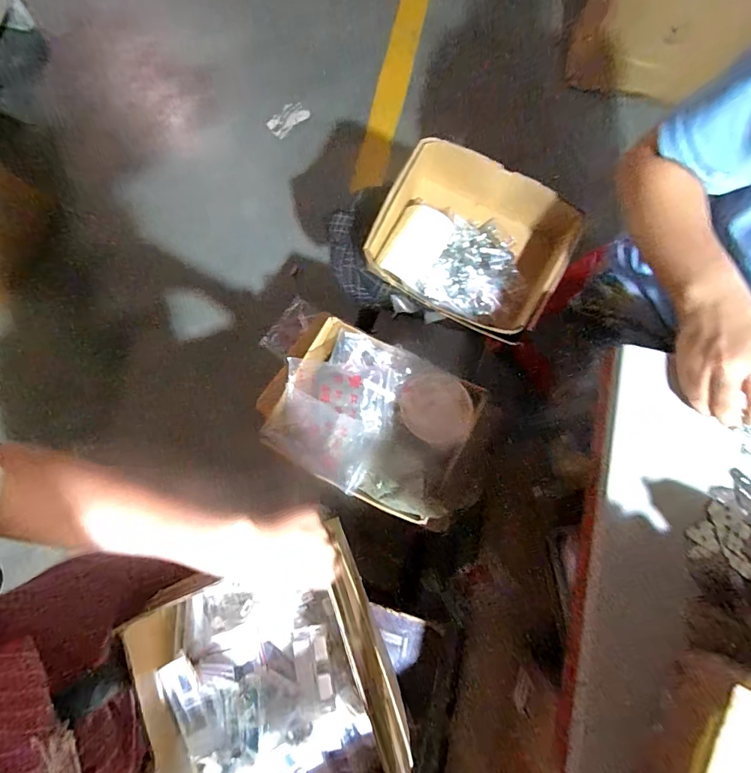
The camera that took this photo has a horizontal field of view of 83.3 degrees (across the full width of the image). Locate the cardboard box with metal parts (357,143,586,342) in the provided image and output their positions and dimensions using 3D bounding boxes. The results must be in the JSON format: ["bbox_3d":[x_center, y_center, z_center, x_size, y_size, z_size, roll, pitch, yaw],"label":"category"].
[{"bbox_3d":[0.161,-0.247,0.707,0.295,0.117,0.262,28,79,5],"label":"cardboard box with metal parts"}]

